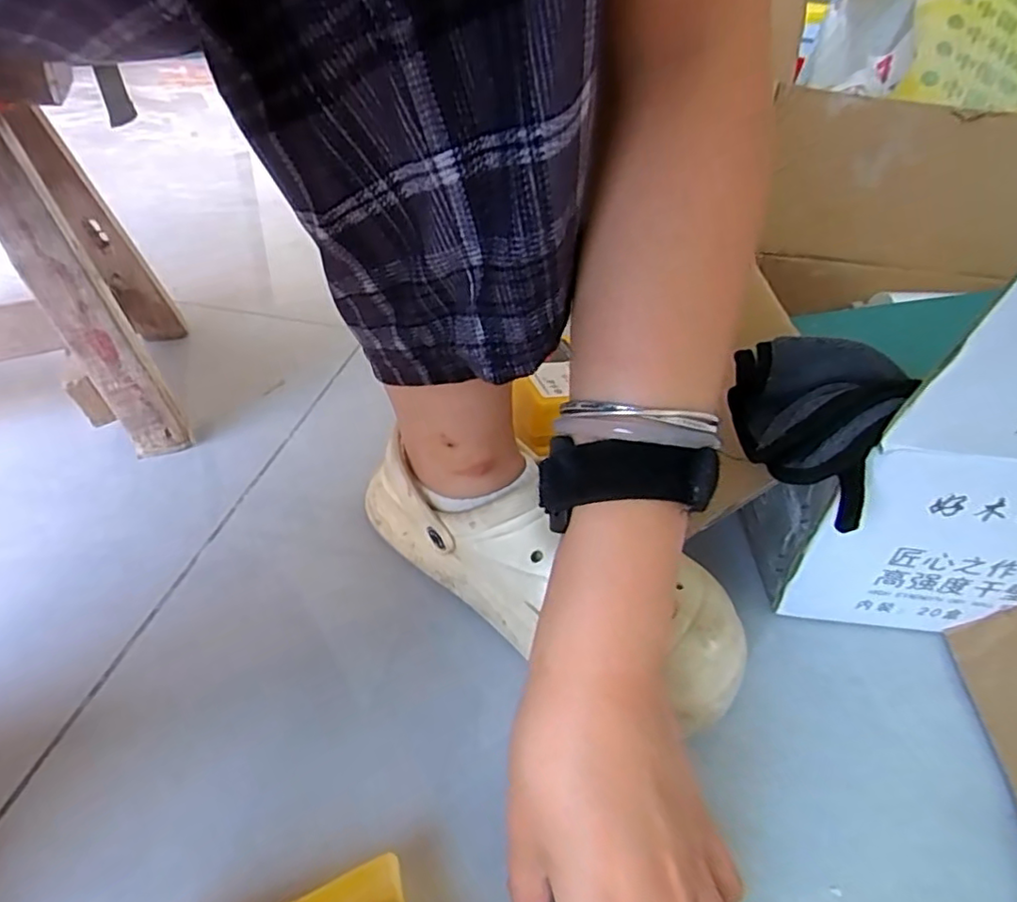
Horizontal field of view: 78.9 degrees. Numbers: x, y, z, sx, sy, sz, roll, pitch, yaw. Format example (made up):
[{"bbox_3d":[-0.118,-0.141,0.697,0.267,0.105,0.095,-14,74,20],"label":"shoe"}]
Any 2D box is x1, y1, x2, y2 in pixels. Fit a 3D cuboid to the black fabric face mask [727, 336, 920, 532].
[{"bbox_3d":[0.154,-0.022,0.320,0.080,0.052,0.090,24,42,23],"label":"black fabric face mask"}]

